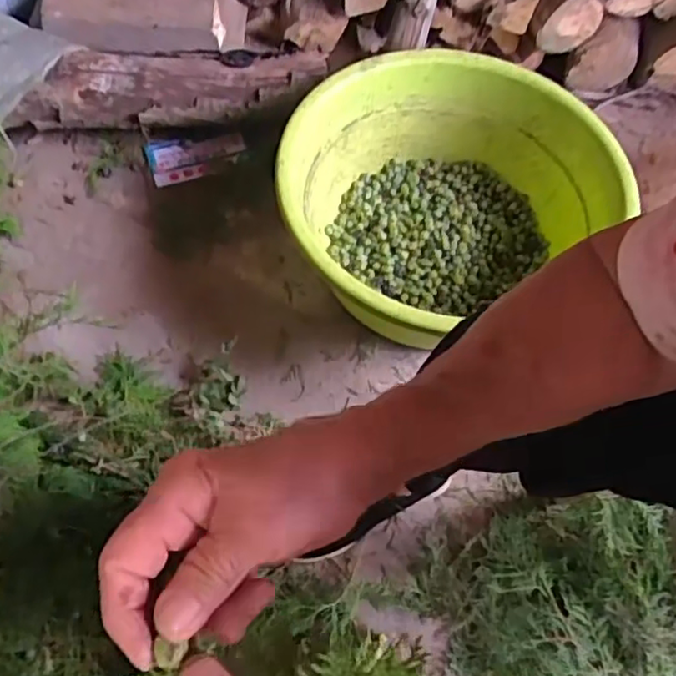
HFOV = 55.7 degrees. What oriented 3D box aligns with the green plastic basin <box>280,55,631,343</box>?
[{"bbox_3d":[0.122,-0.188,0.890,0.394,0.225,0.364,1,62,-2],"label":"green plastic basin"}]

